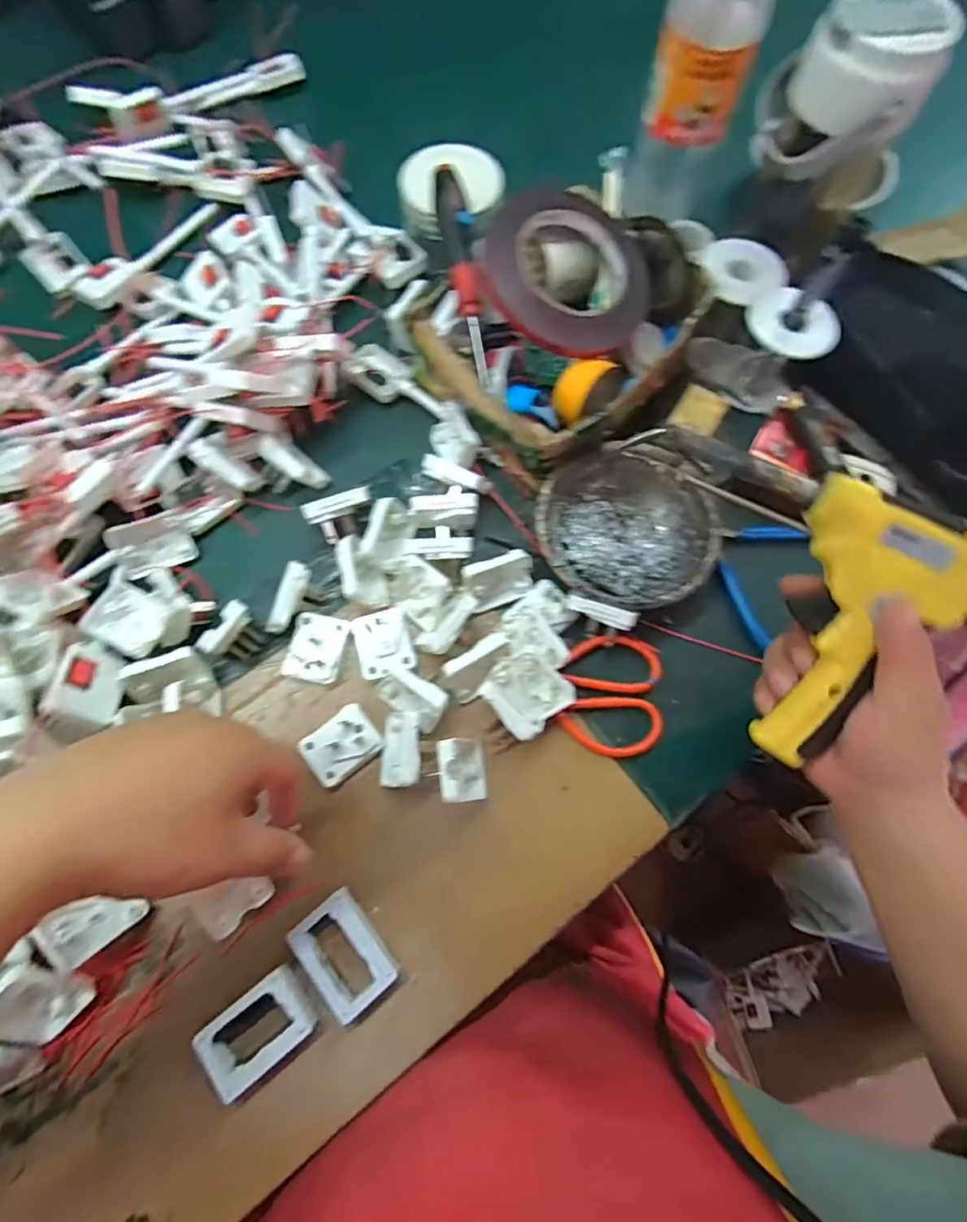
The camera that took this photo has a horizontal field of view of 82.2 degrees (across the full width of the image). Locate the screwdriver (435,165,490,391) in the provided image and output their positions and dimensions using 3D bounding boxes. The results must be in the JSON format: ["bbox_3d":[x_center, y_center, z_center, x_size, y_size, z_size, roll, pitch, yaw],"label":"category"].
[{"bbox_3d":[-0.013,-0.250,0.419,0.022,0.024,0.163,-12,96,-4],"label":"screwdriver"}]

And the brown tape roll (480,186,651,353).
[{"bbox_3d":[0.061,-0.251,0.412,0.125,0.019,0.121,-4,90,-16],"label":"brown tape roll"}]

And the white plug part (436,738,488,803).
[{"bbox_3d":[-0.013,0.102,0.354,0.027,0.045,0.039,-9,73,-3],"label":"white plug part"}]

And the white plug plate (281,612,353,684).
[{"bbox_3d":[-0.118,0.026,0.391,0.038,0.016,0.047,15,65,-8],"label":"white plug plate"}]

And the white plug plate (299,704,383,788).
[{"bbox_3d":[-0.095,0.090,0.372,0.047,0.014,0.037,-39,77,-11],"label":"white plug plate"}]

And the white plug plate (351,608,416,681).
[{"bbox_3d":[-0.072,0.023,0.397,0.039,0.009,0.045,-15,74,-5],"label":"white plug plate"}]

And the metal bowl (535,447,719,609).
[{"bbox_3d":[0.108,-0.060,0.414,0.132,0.034,0.123,0,73,-1],"label":"metal bowl"}]

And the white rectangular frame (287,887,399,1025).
[{"bbox_3d":[-0.083,0.207,0.337,0.041,0.018,0.060,-37,77,-11],"label":"white rectangular frame"}]

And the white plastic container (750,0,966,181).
[{"bbox_3d":[0.251,-0.357,0.380,0.082,0.086,0.073,-11,74,-4],"label":"white plastic container"}]

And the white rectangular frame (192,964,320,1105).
[{"bbox_3d":[-0.130,0.243,0.322,0.061,0.019,0.040,-37,77,-11],"label":"white rectangular frame"}]

